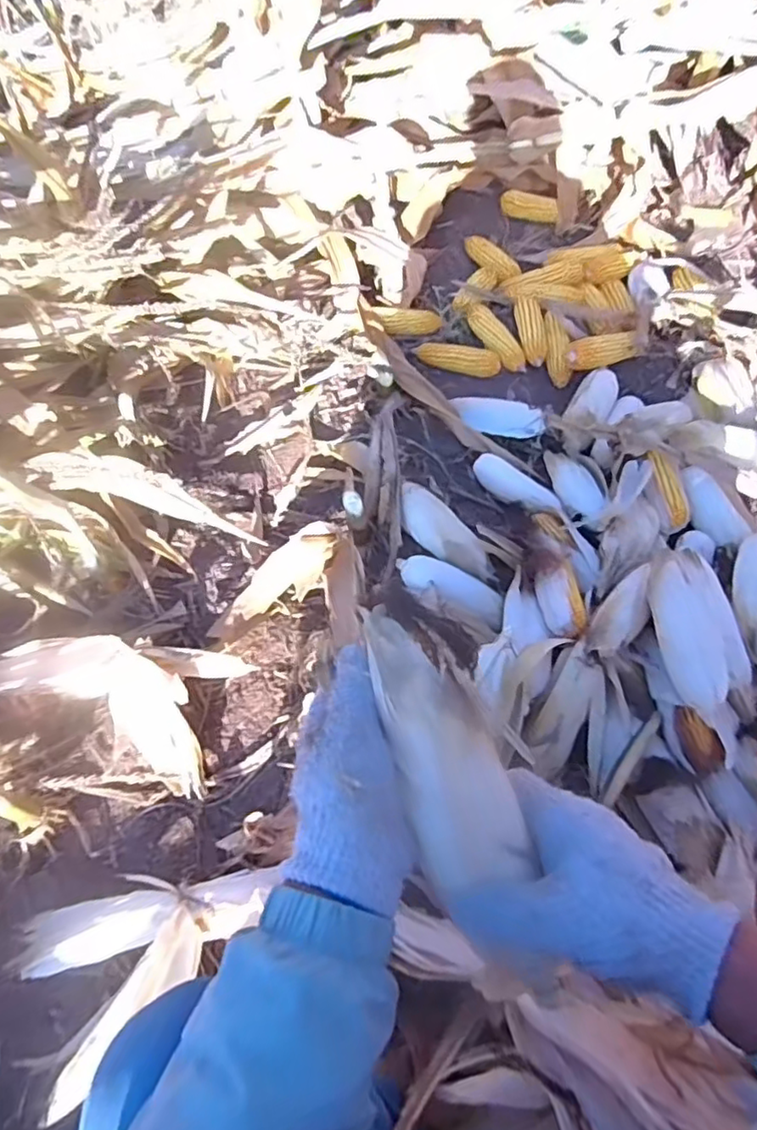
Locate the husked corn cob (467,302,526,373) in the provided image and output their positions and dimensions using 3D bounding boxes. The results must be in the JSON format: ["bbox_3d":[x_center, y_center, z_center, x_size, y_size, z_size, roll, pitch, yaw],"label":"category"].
[{"bbox_3d":[0.241,-0.465,1.265,0.059,0.043,0.188,-21,60,-9],"label":"husked corn cob"}]

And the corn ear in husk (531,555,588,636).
[{"bbox_3d":[0.259,0.053,0.883,0.065,0.045,0.122,-11,56,1],"label":"corn ear in husk"}]

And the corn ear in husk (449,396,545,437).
[{"bbox_3d":[0.223,-0.277,1.170,0.177,0.050,0.056,17,61,19],"label":"corn ear in husk"}]

